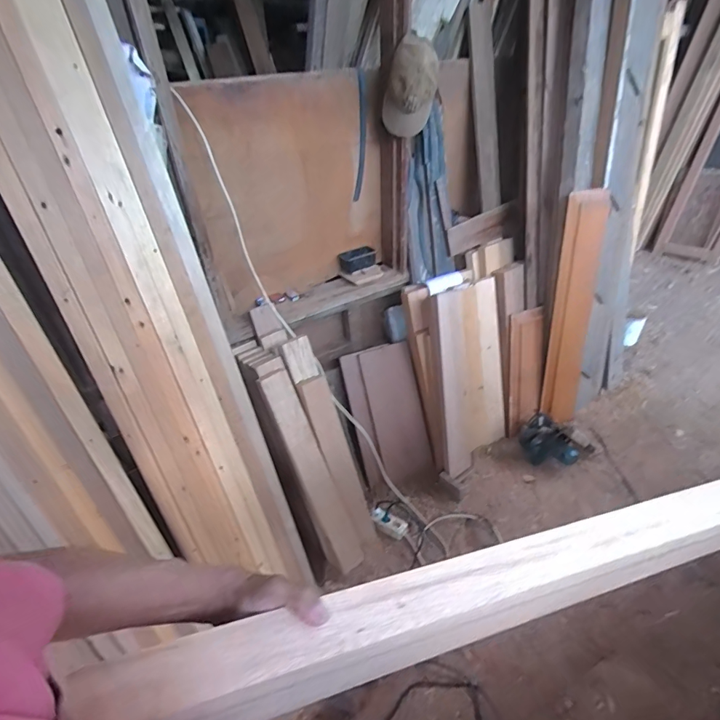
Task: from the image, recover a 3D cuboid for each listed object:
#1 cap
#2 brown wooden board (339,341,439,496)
[{"bbox_3d":[0.163,-0.890,1.365,0.179,0.260,0.153,2,37,7],"label":"cap"},{"bbox_3d":[0.123,0.251,1.795,0.303,0.611,0.034,-14,2,-1],"label":"brown wooden board"}]

